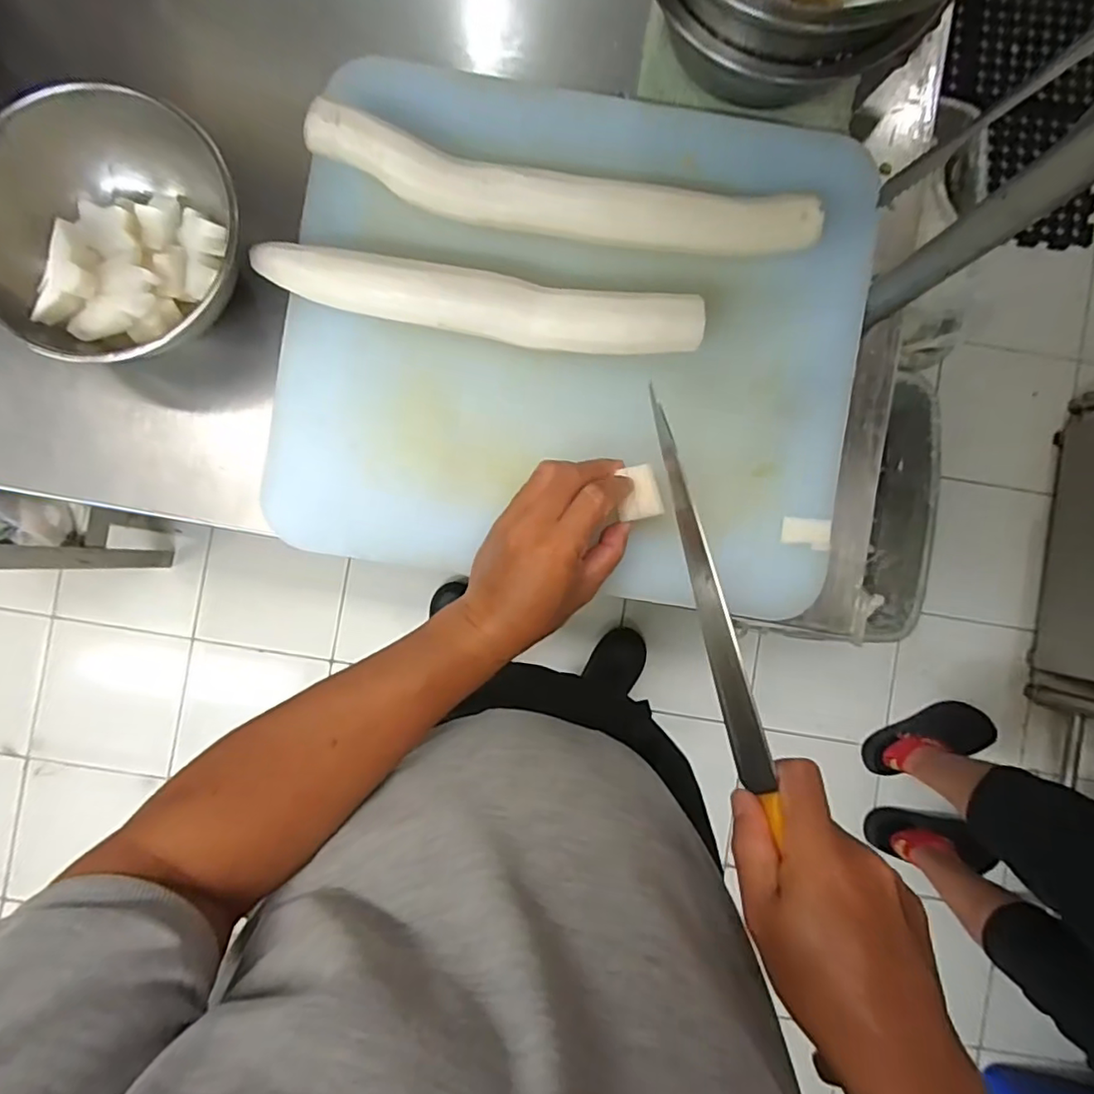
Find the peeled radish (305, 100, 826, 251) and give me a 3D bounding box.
[{"bbox_3d":[0.013,-0.227,0.376,0.320,0.033,0.038,9,89,-1],"label":"peeled radish"}]

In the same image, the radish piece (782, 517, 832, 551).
[{"bbox_3d":[0.179,-0.009,0.402,0.032,0.005,0.020,6,89,-1],"label":"radish piece"}]

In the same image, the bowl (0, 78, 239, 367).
[{"bbox_3d":[-0.278,-0.197,0.383,0.158,0.067,0.155,-26,89,-1],"label":"bowl"}]

